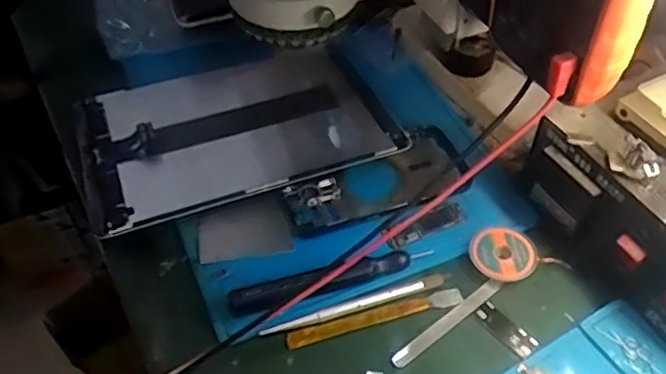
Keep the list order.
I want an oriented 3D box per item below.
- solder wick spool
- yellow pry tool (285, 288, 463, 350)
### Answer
[{"bbox_3d":[0.124,0.047,0.442,0.050,0.011,0.047,-1,48,1],"label":"solder wick spool"},{"bbox_3d":[0.029,0.086,0.419,0.121,0.005,0.011,-14,49,-11],"label":"yellow pry tool"}]

